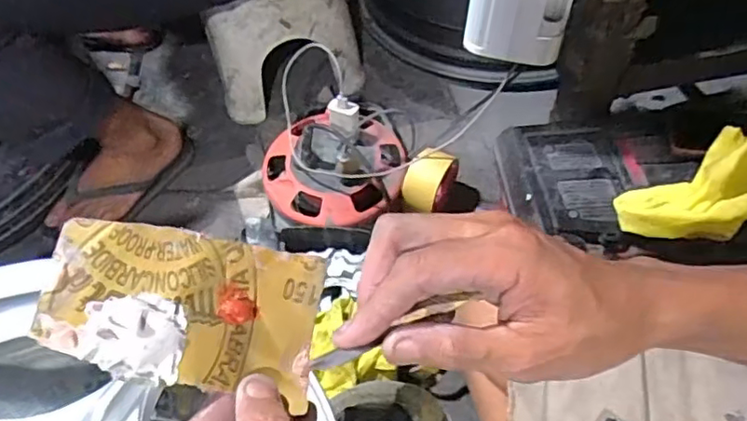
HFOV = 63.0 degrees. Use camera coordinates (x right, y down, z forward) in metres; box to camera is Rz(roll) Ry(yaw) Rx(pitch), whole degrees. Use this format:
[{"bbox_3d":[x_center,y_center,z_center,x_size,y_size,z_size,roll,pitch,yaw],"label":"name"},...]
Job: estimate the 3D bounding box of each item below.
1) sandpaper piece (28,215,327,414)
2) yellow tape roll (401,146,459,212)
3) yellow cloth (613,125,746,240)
[{"bbox_3d":[-0.076,0.041,0.257,0.111,0.012,0.065,18,56,-25],"label":"sandpaper piece"},{"bbox_3d":[0.081,-0.041,0.870,0.046,0.091,0.089,29,62,22],"label":"yellow tape roll"},{"bbox_3d":[0.374,-0.030,0.644,0.244,0.042,0.110,-16,56,-7],"label":"yellow cloth"}]

